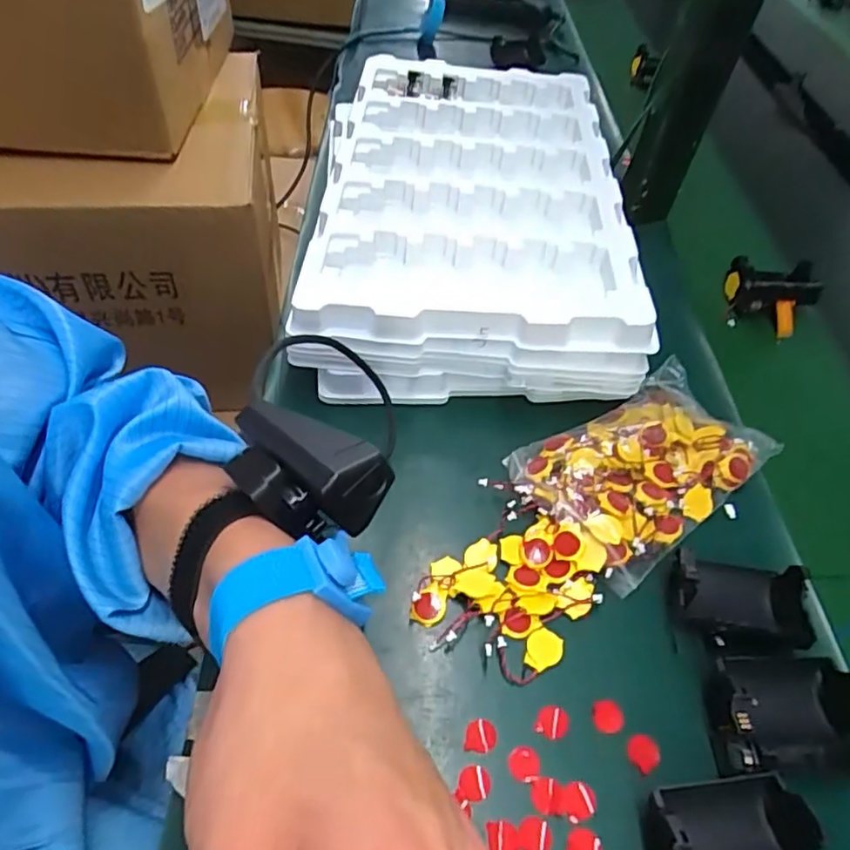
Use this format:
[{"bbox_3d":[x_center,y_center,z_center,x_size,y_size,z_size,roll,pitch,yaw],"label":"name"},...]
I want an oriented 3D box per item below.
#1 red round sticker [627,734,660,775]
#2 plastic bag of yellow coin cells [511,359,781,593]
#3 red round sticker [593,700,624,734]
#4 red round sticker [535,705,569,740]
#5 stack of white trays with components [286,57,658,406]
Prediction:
[{"bbox_3d":[0.113,0.168,0.321,0.017,0.004,0.016,3,50,-4],"label":"red round sticker"},{"bbox_3d":[0.146,0.025,0.420,0.171,0.037,0.108,-28,59,-27],"label":"plastic bag of yellow coin cells"},{"bbox_3d":[0.097,0.155,0.331,0.016,0.004,0.016,2,58,-3],"label":"red round sticker"},{"bbox_3d":[0.068,0.156,0.327,0.016,0.004,0.016,3,50,-4],"label":"red round sticker"},{"bbox_3d":[0.034,-0.187,0.558,0.242,0.100,0.403,3,50,-4],"label":"stack of white trays with components"}]

